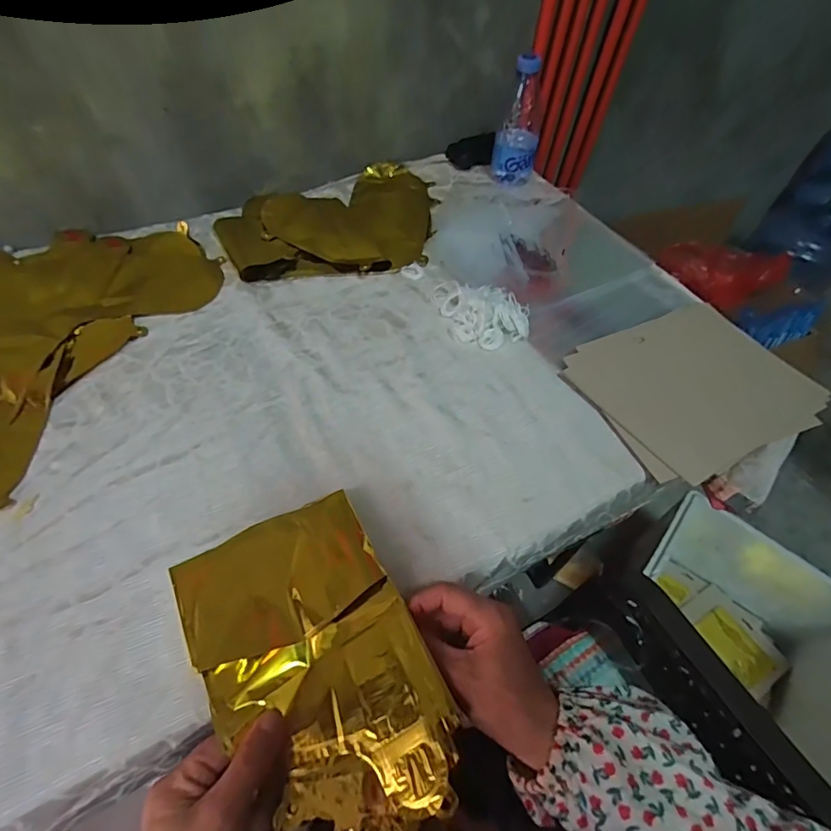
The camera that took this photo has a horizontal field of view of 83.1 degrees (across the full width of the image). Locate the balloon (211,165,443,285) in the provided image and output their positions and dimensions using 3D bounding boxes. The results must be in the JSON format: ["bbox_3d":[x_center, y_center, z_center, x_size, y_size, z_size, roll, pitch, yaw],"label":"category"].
[{"bbox_3d":[-0.114,-0.276,0.660,0.291,0.027,0.253,-6,52,-11],"label":"balloon"}]

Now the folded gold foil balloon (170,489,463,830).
[{"bbox_3d":[-0.066,0.161,0.309,0.131,0.034,0.208,-22,56,-22],"label":"folded gold foil balloon"}]

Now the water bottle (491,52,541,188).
[{"bbox_3d":[0.157,-0.434,0.695,0.064,0.162,0.063,13,53,5],"label":"water bottle"}]

